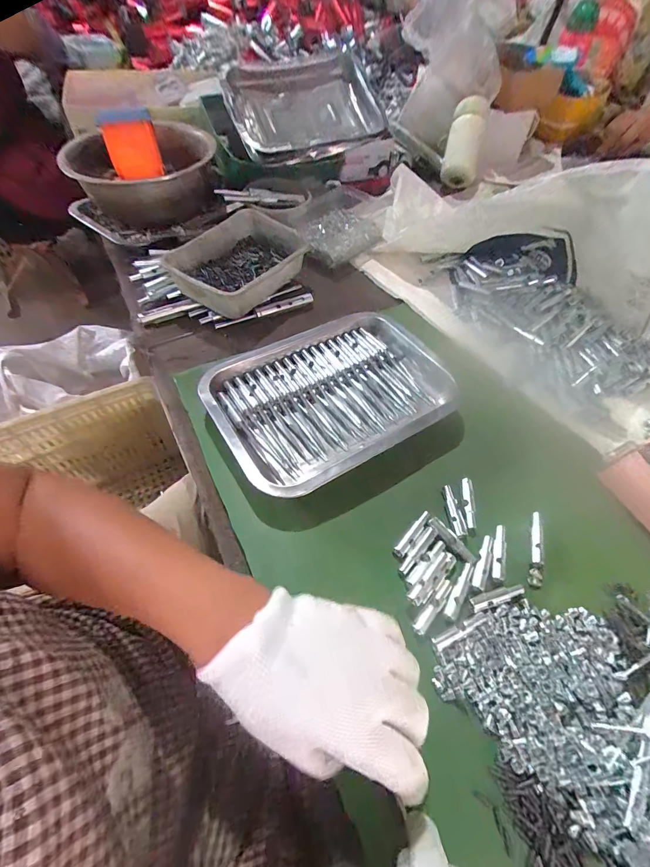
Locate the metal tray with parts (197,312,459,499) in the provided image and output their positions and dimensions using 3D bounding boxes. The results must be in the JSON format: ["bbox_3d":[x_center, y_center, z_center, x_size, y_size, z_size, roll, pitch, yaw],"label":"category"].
[{"bbox_3d":[0.011,-0.047,0.419,0.266,0.041,0.187,-28,62,-19],"label":"metal tray with parts"}]

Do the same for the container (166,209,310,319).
[{"bbox_3d":[-0.116,-0.244,0.539,0.144,0.063,0.203,30,60,16],"label":"container"}]

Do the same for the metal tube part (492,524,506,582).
[{"bbox_3d":[0.157,0.106,0.334,0.011,0.004,0.050,17,58,8],"label":"metal tube part"}]

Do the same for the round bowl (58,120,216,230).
[{"bbox_3d":[-0.285,-0.425,0.608,0.230,0.087,0.249,1,57,-2],"label":"round bowl"}]

